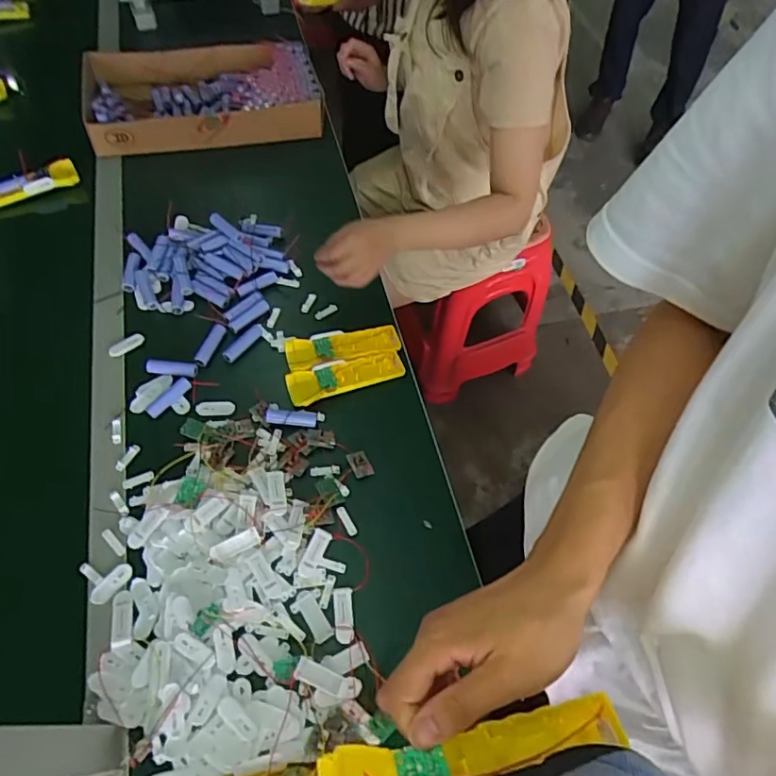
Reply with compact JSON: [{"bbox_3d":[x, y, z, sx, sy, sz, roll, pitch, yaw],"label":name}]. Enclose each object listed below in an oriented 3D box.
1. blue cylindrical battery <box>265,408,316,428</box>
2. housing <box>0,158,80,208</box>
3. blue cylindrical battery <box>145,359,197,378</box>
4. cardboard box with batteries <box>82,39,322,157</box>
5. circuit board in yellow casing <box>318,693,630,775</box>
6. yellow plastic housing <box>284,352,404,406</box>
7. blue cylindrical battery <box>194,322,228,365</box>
[{"bbox_3d":[-0.128,0.039,0.736,0.067,0.015,0.022,4,59,0],"label":"blue cylindrical battery"},{"bbox_3d":[-0.576,-0.322,0.893,0.153,0.033,0.039,-27,64,-17],"label":"housing"},{"bbox_3d":[-0.295,-0.028,0.765,0.066,0.017,0.017,4,59,0],"label":"blue cylindrical battery"},{"bbox_3d":[-0.323,-0.516,0.989,0.392,0.112,0.185,-9,60,-7],"label":"cardboard box with batteries"},{"bbox_3d":[0.045,0.194,0.292,0.161,0.028,0.042,-5,58,-20],"label":"circuit board in yellow casing"},{"bbox_3d":[-0.057,-0.016,0.773,0.160,0.021,0.048,-16,61,-11],"label":"yellow plastic housing"},{"bbox_3d":[-0.253,-0.061,0.793,0.019,0.019,0.071,19,60,9],"label":"blue cylindrical battery"}]

